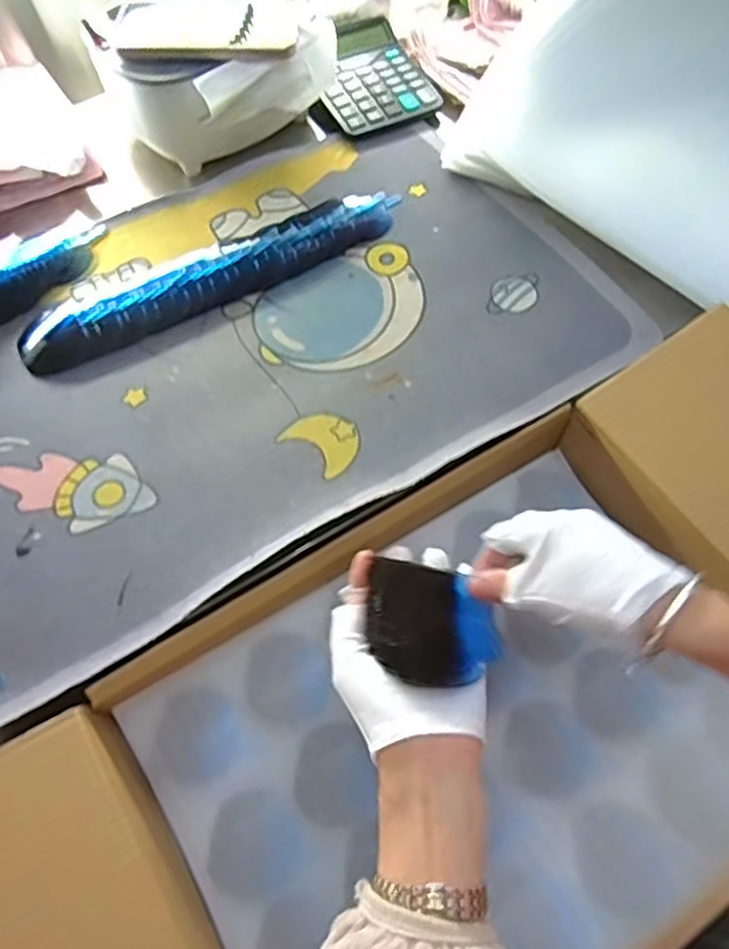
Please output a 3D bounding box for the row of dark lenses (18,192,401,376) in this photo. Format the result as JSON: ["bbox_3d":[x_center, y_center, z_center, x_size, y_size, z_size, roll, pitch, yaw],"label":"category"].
[{"bbox_3d":[-0.128,-0.180,0.602,0.348,0.015,0.074,-24,65,-13],"label":"row of dark lenses"}]

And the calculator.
[{"bbox_3d":[0.003,-0.429,0.732,0.113,0.030,0.140,-23,64,-12],"label":"calculator"}]

